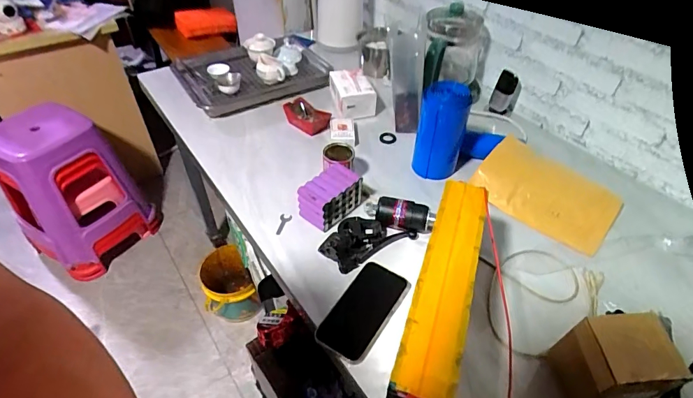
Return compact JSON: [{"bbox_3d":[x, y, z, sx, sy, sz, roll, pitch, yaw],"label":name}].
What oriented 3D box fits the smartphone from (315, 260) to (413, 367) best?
[{"bbox_3d":[0.027,0.170,0.628,0.084,0.013,0.160,25,53,21],"label":"smartphone"}]

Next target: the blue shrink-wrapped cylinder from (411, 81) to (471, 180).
[{"bbox_3d":[0.190,-0.135,0.832,0.096,0.176,0.079,11,45,10],"label":"blue shrink-wrapped cylinder"}]

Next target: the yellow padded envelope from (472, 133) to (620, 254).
[{"bbox_3d":[0.382,-0.008,0.796,0.251,0.023,0.152,34,76,24],"label":"yellow padded envelope"}]

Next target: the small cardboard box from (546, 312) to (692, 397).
[{"bbox_3d":[0.329,0.206,0.504,0.107,0.106,0.083,-2,44,-3],"label":"small cardboard box"}]

